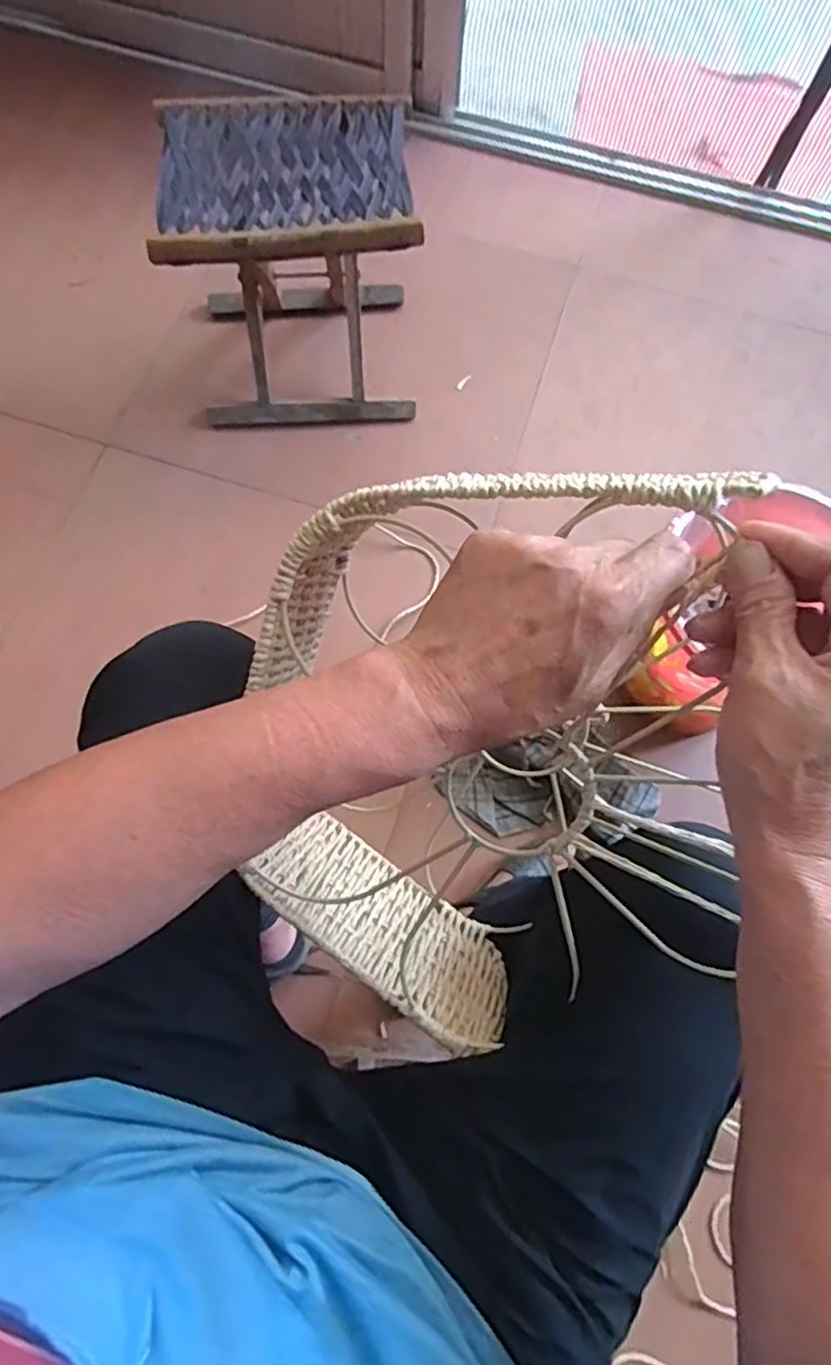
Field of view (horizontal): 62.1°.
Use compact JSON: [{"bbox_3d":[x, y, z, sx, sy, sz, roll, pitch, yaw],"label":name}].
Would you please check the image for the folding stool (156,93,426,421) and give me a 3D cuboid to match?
[{"bbox_3d":[-0.165,-0.578,0.990,0.308,0.317,0.264,-4,72,-2],"label":"folding stool"}]

